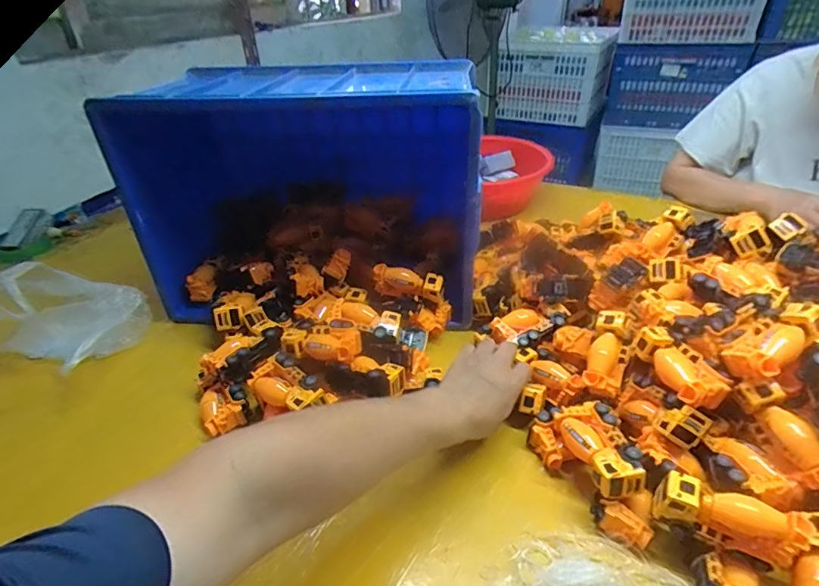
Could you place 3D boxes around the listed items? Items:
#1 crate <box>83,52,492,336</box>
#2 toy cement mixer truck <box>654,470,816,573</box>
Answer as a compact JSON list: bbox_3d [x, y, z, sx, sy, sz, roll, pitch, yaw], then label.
[{"bbox_3d":[-0.143,-0.187,0.774,0.474,0.312,0.332,1,35,5],"label":"crate"},{"bbox_3d":[0.272,0.201,0.403,0.105,0.059,0.033,19,40,28],"label":"toy cement mixer truck"}]

